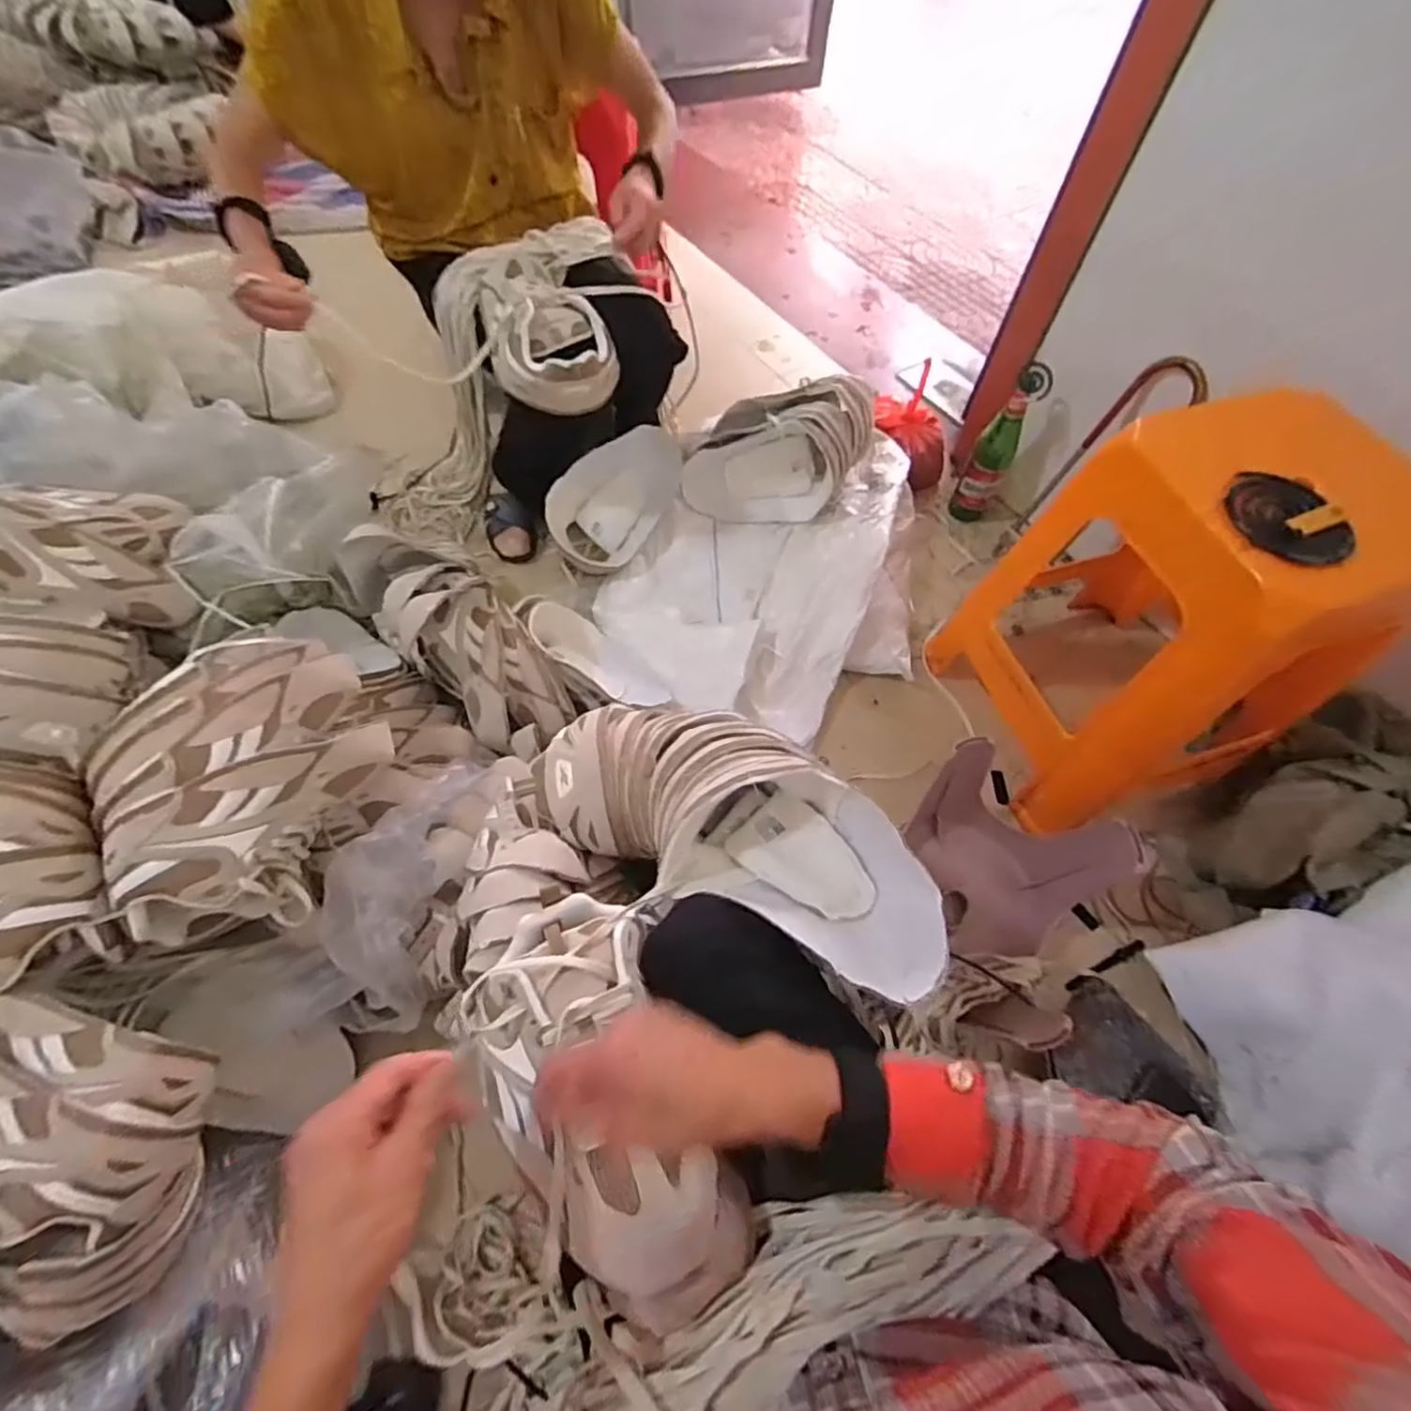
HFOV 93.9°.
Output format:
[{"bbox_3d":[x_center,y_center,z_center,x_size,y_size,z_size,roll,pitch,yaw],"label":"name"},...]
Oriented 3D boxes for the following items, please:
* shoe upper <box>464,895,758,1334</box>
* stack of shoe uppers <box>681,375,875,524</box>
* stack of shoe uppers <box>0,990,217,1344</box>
[{"bbox_3d":[-0.072,0.258,0.444,0.126,0.067,0.261,-24,64,-16],"label":"shoe upper"},{"bbox_3d":[0.124,-0.431,1.130,0.317,0.183,0.144,-1,61,-4],"label":"stack of shoe uppers"},{"bbox_3d":[-0.560,0.367,0.552,0.234,0.151,0.204,18,61,7],"label":"stack of shoe uppers"}]

